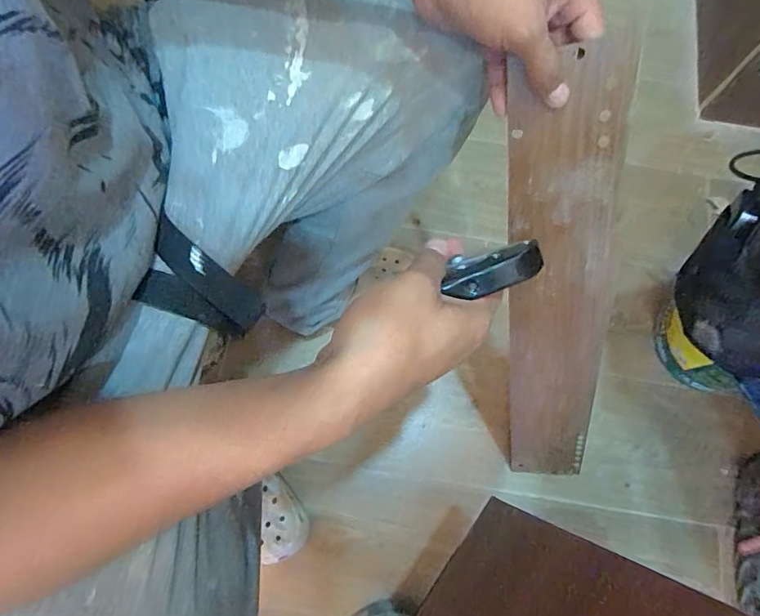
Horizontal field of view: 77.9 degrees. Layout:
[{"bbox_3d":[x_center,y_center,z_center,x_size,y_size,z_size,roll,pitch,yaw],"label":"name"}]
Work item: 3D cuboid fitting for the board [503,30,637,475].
[{"bbox_3d":[0.186,0.032,0.506,0.090,0.576,0.015,4,46,20],"label":"board"}]

